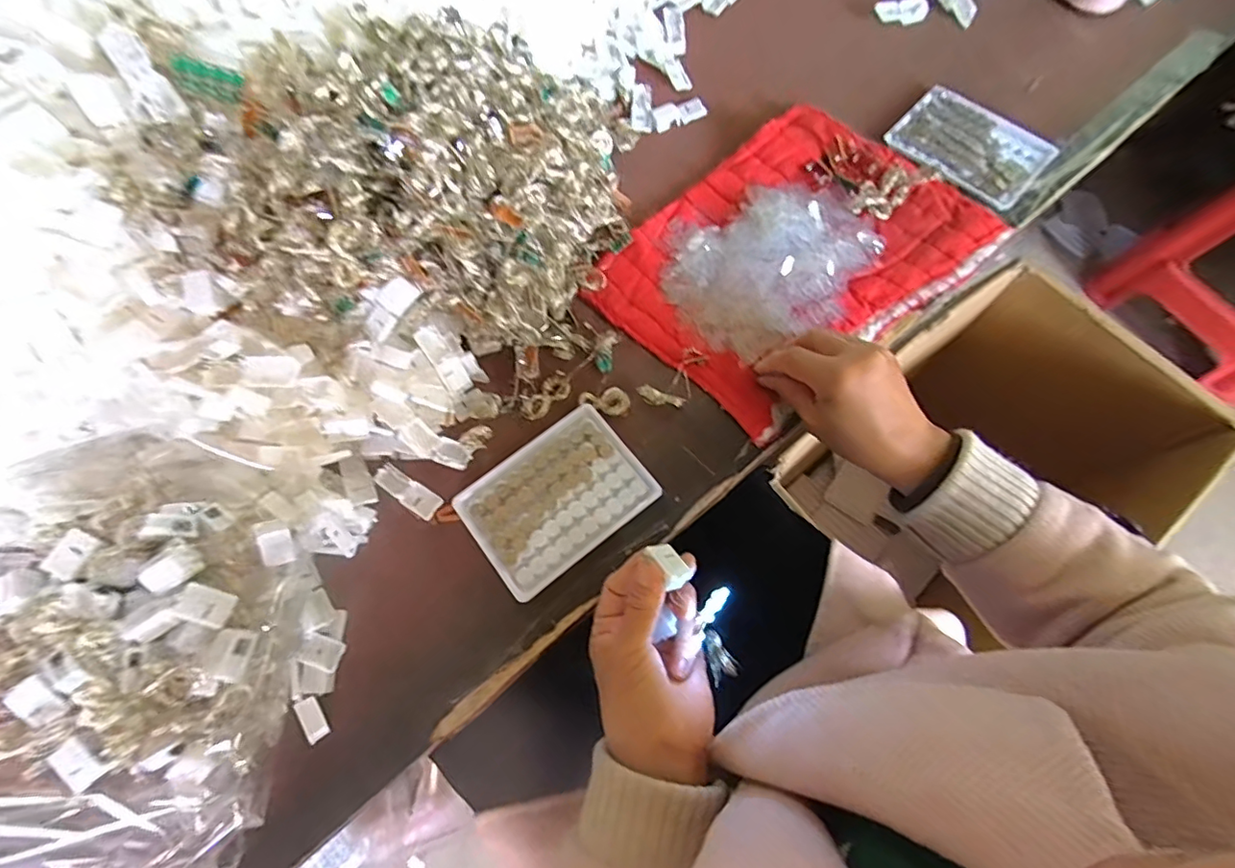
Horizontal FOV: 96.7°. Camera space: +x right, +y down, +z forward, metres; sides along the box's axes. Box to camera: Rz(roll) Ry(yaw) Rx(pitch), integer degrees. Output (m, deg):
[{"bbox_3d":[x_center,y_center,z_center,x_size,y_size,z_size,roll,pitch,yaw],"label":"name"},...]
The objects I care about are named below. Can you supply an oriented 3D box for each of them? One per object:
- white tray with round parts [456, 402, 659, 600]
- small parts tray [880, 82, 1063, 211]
[{"bbox_3d":[-0.046,0.047,0.413,0.129,0.010,0.096,-37,73,-10],"label":"white tray with round parts"},{"bbox_3d":[0.329,-0.272,0.517,0.087,0.014,0.132,-43,74,-12],"label":"small parts tray"}]

